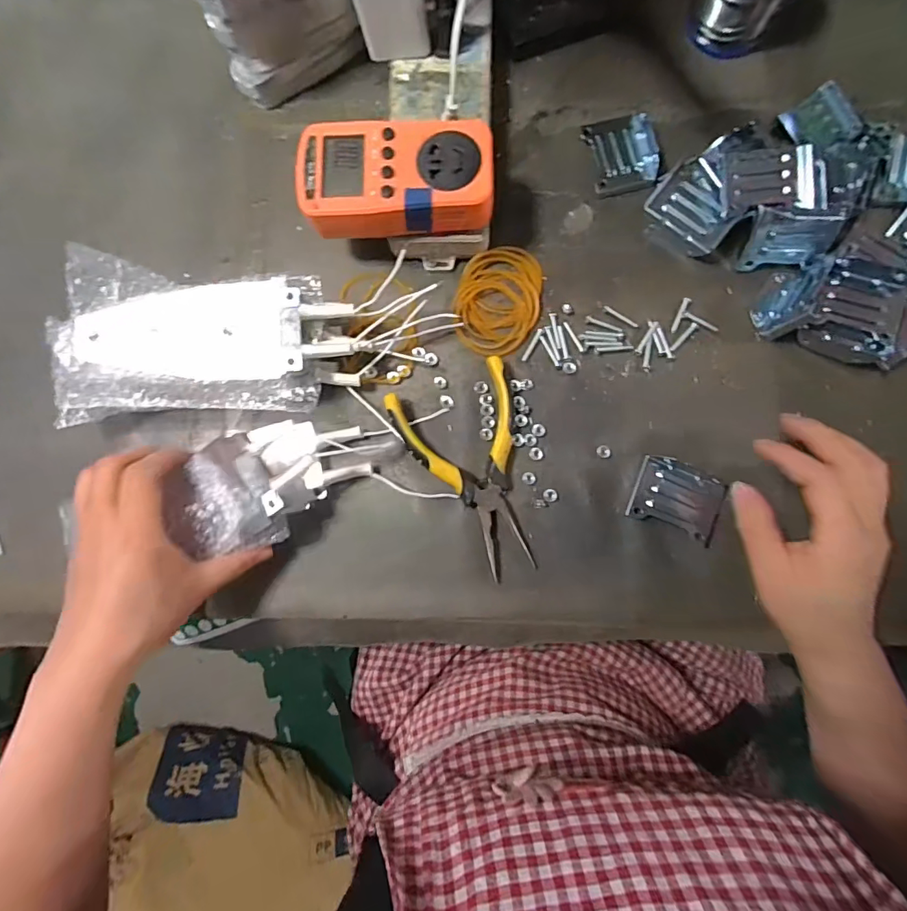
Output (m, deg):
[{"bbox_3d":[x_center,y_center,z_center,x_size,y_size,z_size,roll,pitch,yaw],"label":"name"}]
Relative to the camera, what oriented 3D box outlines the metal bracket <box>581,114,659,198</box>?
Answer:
[{"bbox_3d":[0.131,-0.235,0.375,0.051,0.014,0.059,-8,82,0],"label":"metal bracket"}]

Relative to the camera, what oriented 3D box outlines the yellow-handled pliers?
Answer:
[{"bbox_3d":[0.020,0.011,0.343,0.085,0.017,0.145,-24,83,-2],"label":"yellow-handled pliers"}]

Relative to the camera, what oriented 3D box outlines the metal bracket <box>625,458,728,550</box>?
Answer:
[{"bbox_3d":[0.158,0.029,0.338,0.058,0.011,0.047,18,83,3],"label":"metal bracket"}]

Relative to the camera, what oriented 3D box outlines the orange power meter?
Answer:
[{"bbox_3d":[-0.038,-0.185,0.321,0.126,0.034,0.067,0,84,2],"label":"orange power meter"}]

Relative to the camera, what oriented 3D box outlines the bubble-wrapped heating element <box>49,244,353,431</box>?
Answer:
[{"bbox_3d":[-0.169,-0.081,0.337,0.192,0.063,0.105,-1,83,1],"label":"bubble-wrapped heating element"}]

